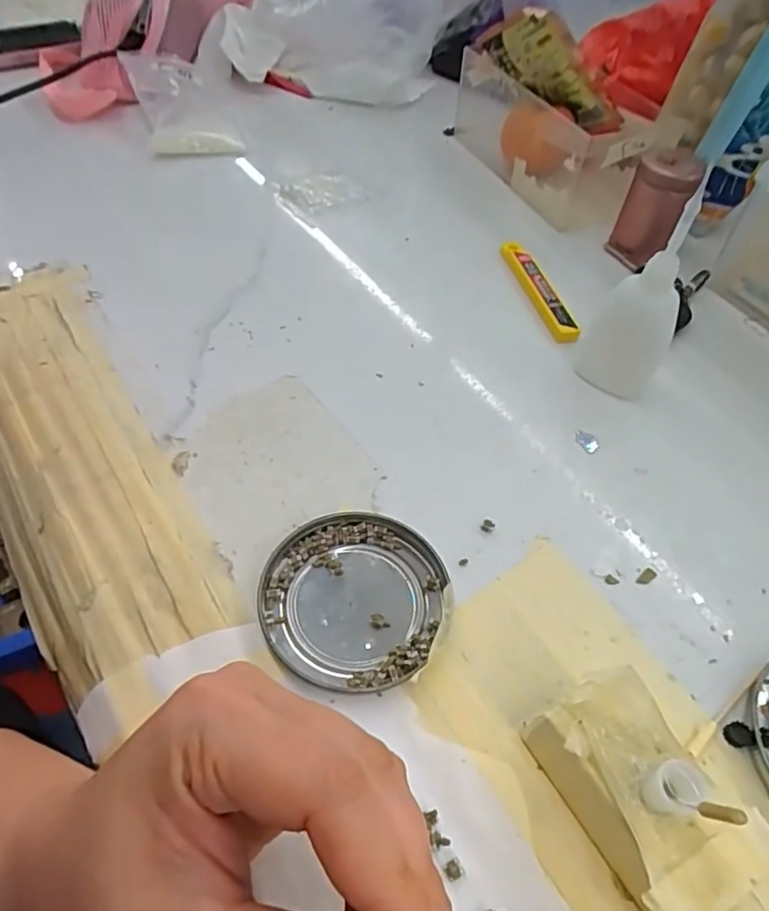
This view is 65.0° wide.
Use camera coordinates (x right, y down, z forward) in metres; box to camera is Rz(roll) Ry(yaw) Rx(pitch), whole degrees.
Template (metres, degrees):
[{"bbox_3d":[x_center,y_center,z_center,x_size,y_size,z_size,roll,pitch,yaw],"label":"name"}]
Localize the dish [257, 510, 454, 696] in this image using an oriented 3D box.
[{"bbox_3d":[-0.012,0.060,0.260,0.078,0.009,0.078,3,50,-4],"label":"dish"}]

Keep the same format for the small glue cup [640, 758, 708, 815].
[{"bbox_3d":[0.089,0.103,0.186,0.012,0.020,0.013,3,51,-4],"label":"small glue cup"}]

